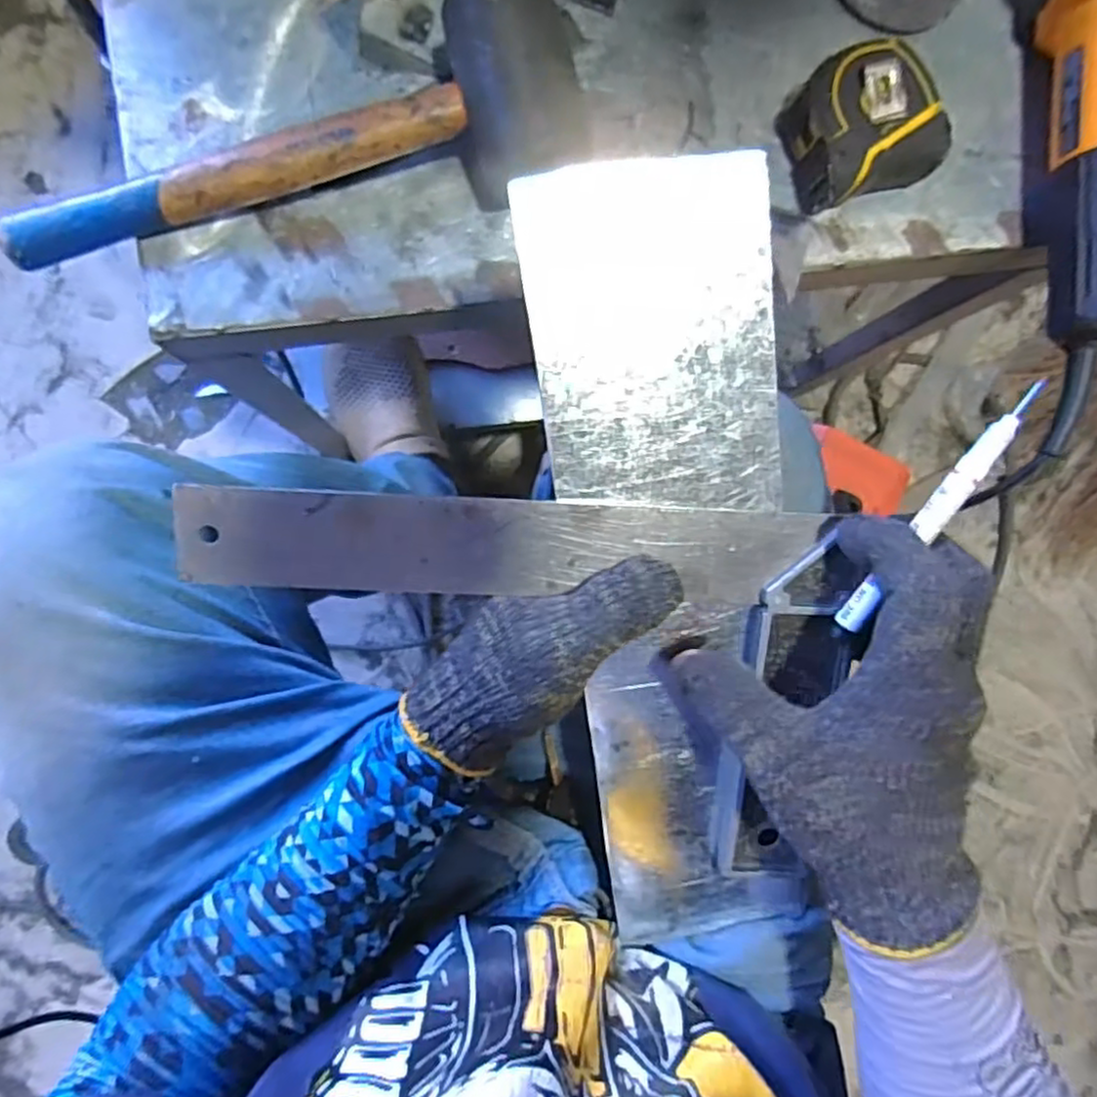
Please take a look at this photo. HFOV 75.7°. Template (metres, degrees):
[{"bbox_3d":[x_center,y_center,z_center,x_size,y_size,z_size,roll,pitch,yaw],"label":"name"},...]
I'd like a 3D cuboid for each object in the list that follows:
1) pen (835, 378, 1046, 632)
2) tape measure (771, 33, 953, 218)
[{"bbox_3d":[0.159,-0.014,0.290,0.009,0.011,0.118,30,109,-6],"label":"pen"},{"bbox_3d":[0.183,-0.248,0.410,0.081,0.040,0.081,-19,92,-6],"label":"tape measure"}]

